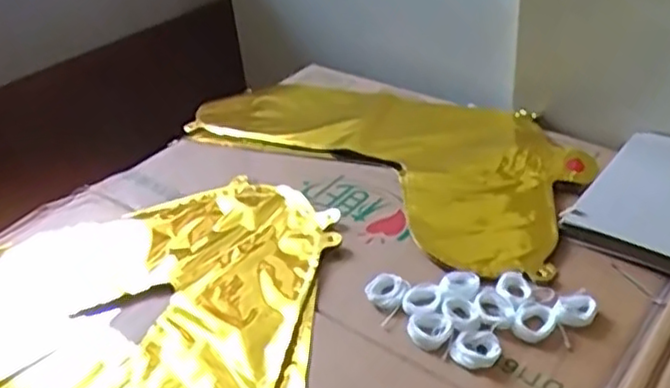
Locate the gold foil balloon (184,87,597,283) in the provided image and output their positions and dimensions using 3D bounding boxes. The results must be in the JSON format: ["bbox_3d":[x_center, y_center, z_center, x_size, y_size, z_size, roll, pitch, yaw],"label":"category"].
[{"bbox_3d":[0.050,-0.057,0.662,0.400,0.012,0.231,24,43,34],"label":"gold foil balloon"}]

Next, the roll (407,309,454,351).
[{"bbox_3d":[0.063,0.089,0.457,0.029,0.009,0.027,-3,34,2],"label":"roll"}]

